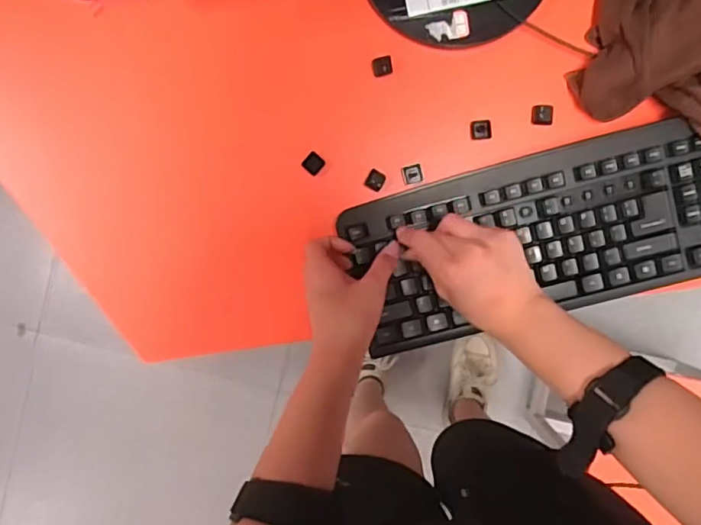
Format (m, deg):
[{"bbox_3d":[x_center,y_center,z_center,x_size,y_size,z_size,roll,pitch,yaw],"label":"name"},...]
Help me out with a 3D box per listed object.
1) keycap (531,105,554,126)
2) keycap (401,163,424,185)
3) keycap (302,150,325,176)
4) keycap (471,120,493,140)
[{"bbox_3d":[0.176,-0.135,0.488,0.019,0.004,0.019,3,92,2],"label":"keycap"},{"bbox_3d":[0.058,-0.082,0.496,0.018,0.011,0.017,-15,91,3],"label":"keycap"},{"bbox_3d":[-0.035,-0.092,0.498,0.017,0.007,0.018,42,93,1],"label":"keycap"},{"bbox_3d":[0.121,-0.123,0.494,0.018,0.005,0.017,0,92,2],"label":"keycap"}]

